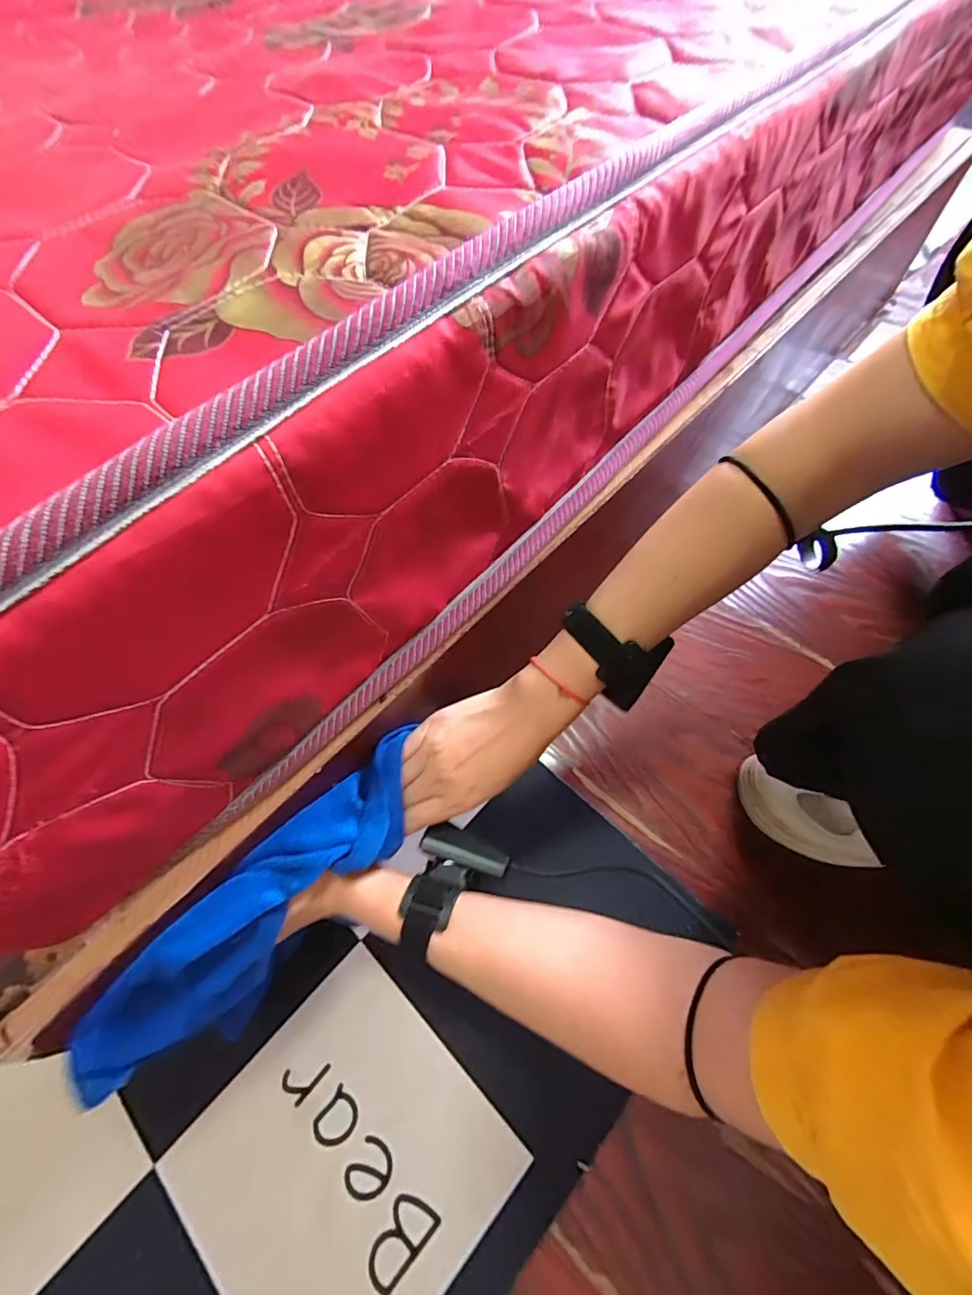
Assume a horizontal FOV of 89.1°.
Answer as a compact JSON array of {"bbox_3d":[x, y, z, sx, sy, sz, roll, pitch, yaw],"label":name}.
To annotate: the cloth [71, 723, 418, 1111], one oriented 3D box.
[{"bbox_3d":[-0.135,0.172,0.333,0.065,0.059,0.274,38,69,19],"label":"cloth"}]

